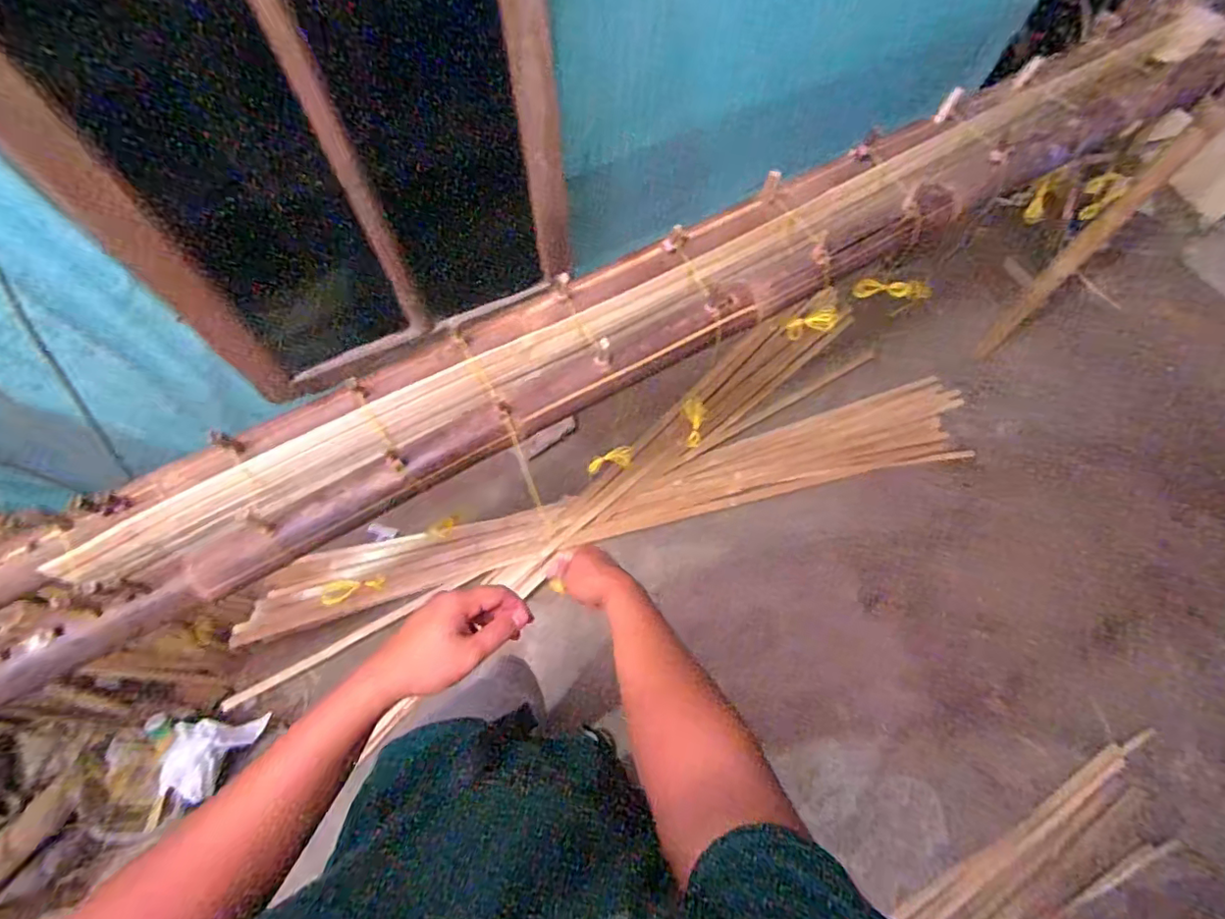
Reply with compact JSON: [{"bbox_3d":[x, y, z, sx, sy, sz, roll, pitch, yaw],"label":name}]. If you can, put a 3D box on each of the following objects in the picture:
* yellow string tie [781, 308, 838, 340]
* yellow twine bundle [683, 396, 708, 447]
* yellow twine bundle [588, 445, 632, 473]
[{"bbox_3d":[0.331,-0.229,0.943,0.090,0.031,0.043,-19,71,-9],"label":"yellow string tie"},{"bbox_3d":[0.163,-0.075,1.106,0.038,0.036,0.106,-1,69,-3],"label":"yellow twine bundle"},{"bbox_3d":[0.001,0.001,1.068,0.098,0.027,0.045,-17,69,-33],"label":"yellow twine bundle"}]

